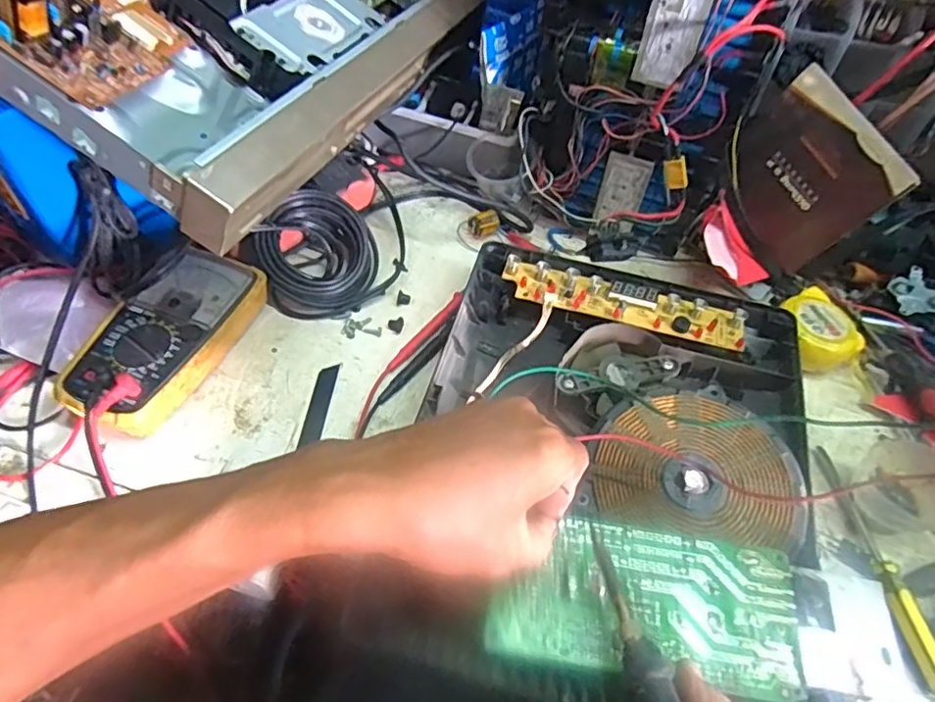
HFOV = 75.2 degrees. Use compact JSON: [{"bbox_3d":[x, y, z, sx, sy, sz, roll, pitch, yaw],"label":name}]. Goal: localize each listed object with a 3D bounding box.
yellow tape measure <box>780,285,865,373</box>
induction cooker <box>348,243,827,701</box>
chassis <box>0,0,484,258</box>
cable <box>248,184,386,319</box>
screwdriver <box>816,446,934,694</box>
[{"bbox_3d":[0.304,-0.019,0.529,0.067,0.036,0.084,2,52,-3],"label":"yellow tape measure"},{"bbox_3d":[0.100,0.069,0.429,0.265,0.061,0.327,15,53,7],"label":"induction cooker"},{"bbox_3d":[-0.175,-0.287,0.484,0.270,0.058,0.411,34,53,-5],"label":"chassis"},{"bbox_3d":[-0.130,-0.085,0.535,0.098,0.066,0.094,2,52,-3],"label":"cable"},{"bbox_3d":[0.281,0.139,0.417,0.021,0.016,0.168,-3,53,-7],"label":"screwdriver"}]

